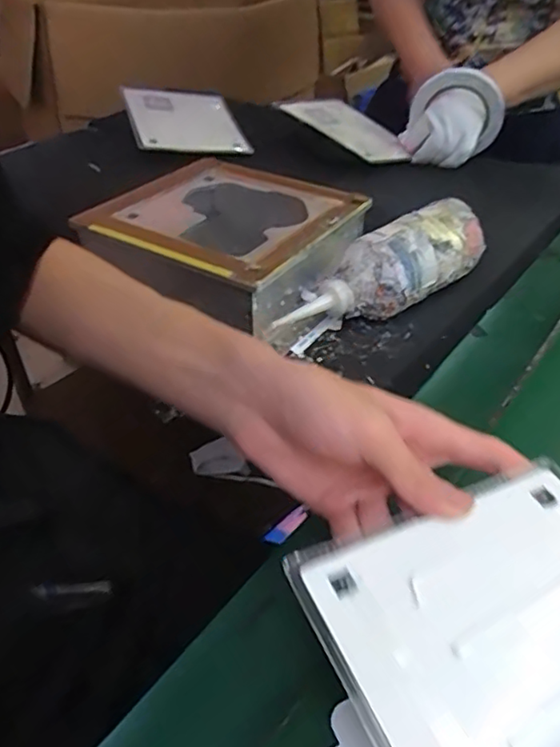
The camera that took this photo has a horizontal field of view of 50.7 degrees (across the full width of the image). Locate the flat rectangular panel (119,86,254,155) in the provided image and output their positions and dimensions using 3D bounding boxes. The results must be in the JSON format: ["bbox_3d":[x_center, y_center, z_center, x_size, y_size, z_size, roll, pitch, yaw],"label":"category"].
[{"bbox_3d":[-0.132,-0.350,0.820,0.152,0.010,0.146,-7,57,-24],"label":"flat rectangular panel"}]

